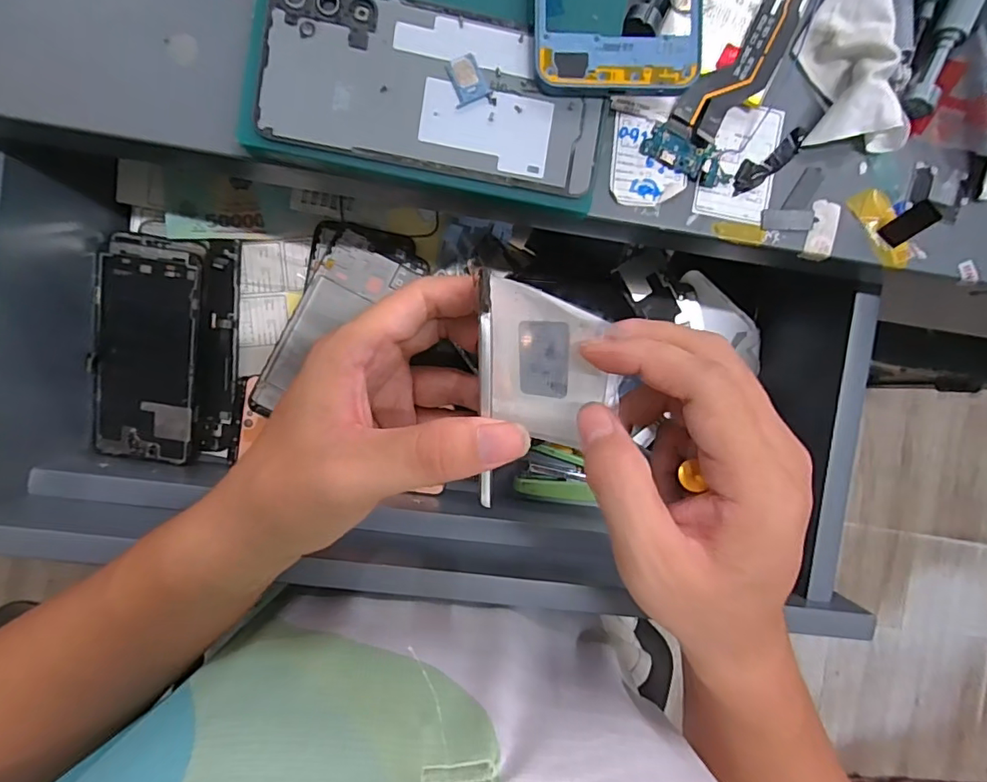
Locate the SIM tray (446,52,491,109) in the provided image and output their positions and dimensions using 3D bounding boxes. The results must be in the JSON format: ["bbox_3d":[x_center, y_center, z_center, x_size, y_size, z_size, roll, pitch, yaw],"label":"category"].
[{"bbox_3d":[-0.012,-0.142,0.233,0.016,0.004,0.020,-24,94,-4],"label":"SIM tray"}]

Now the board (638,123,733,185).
[{"bbox_3d":[0.100,-0.121,0.262,0.045,0.004,0.020,26,89,-5],"label":"board"}]

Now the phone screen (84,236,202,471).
[{"bbox_3d":[-0.252,-0.029,0.376,0.073,0.011,0.162,8,100,1],"label":"phone screen"}]

